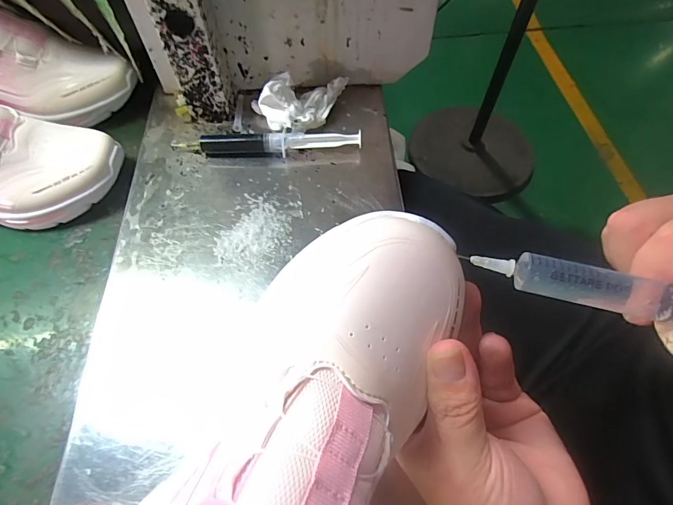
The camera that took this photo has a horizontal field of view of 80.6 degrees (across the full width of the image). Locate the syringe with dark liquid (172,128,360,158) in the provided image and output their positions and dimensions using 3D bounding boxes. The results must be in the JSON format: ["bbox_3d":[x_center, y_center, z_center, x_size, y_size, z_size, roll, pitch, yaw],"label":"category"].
[{"bbox_3d":[-0.062,-0.099,0.363,0.168,0.019,0.016,-1,58,0],"label":"syringe with dark liquid"}]

